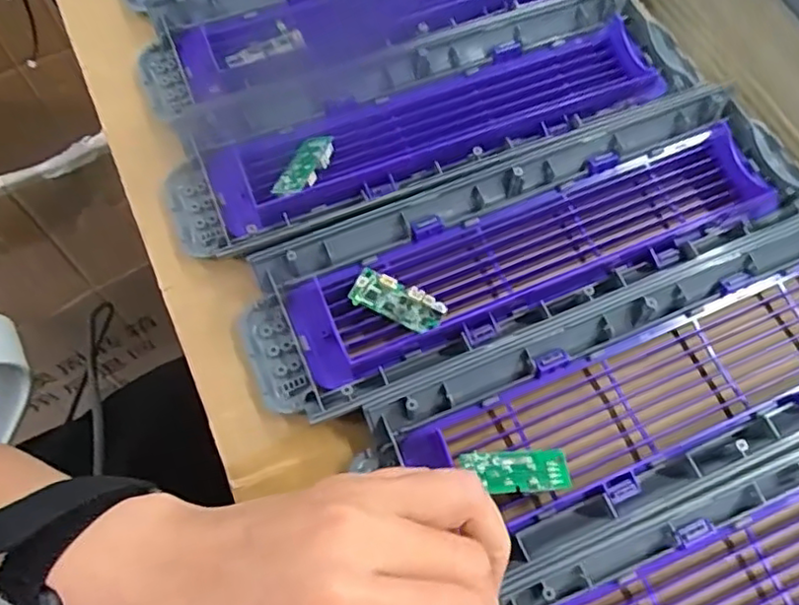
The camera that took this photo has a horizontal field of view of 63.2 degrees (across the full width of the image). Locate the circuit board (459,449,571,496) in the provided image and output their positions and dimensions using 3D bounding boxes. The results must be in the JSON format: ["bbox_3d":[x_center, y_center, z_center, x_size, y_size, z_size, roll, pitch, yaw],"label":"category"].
[{"bbox_3d":[0.048,0.070,0.268,0.042,0.004,0.017,-5,68,-1],"label":"circuit board"}]

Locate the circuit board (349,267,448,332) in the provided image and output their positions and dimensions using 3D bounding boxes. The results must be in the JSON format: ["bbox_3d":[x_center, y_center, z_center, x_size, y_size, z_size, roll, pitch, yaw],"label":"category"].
[{"bbox_3d":[-0.001,-0.001,0.302,0.042,0.005,0.018,23,91,2],"label":"circuit board"}]

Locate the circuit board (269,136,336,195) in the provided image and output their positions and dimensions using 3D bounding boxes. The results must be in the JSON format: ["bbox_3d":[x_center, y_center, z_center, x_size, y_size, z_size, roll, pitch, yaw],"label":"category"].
[{"bbox_3d":[-0.048,-0.068,0.325,0.020,0.008,0.044,20,53,8],"label":"circuit board"}]

